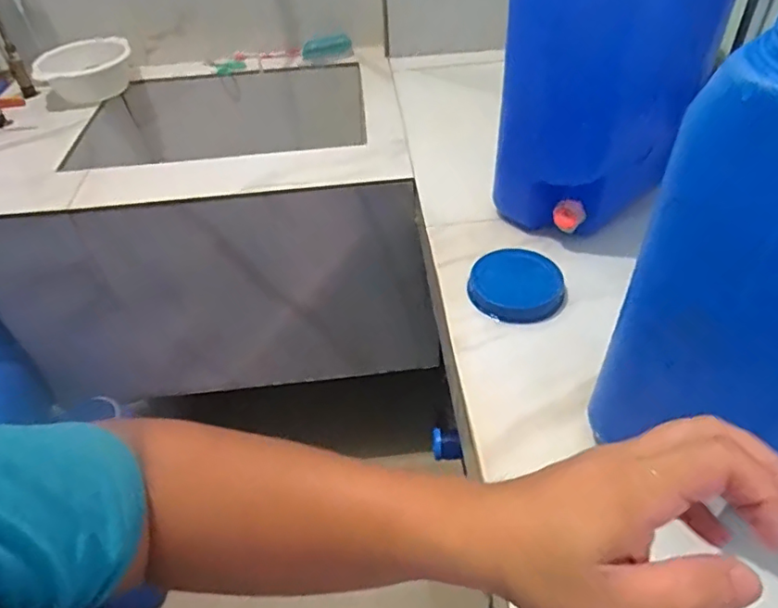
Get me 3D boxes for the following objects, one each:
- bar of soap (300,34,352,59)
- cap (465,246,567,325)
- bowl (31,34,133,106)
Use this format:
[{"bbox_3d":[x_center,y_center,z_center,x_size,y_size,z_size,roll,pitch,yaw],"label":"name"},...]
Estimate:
[{"bbox_3d":[-0.152,-0.619,1.346,0.120,0.045,0.025,-9,45,-4],"label":"bar of soap"},{"bbox_3d":[0.166,-0.028,0.740,0.117,0.026,0.110,-2,45,2],"label":"cap"},{"bbox_3d":[-0.725,-0.560,1.346,0.215,0.104,0.196,-20,47,-15],"label":"bowl"}]

